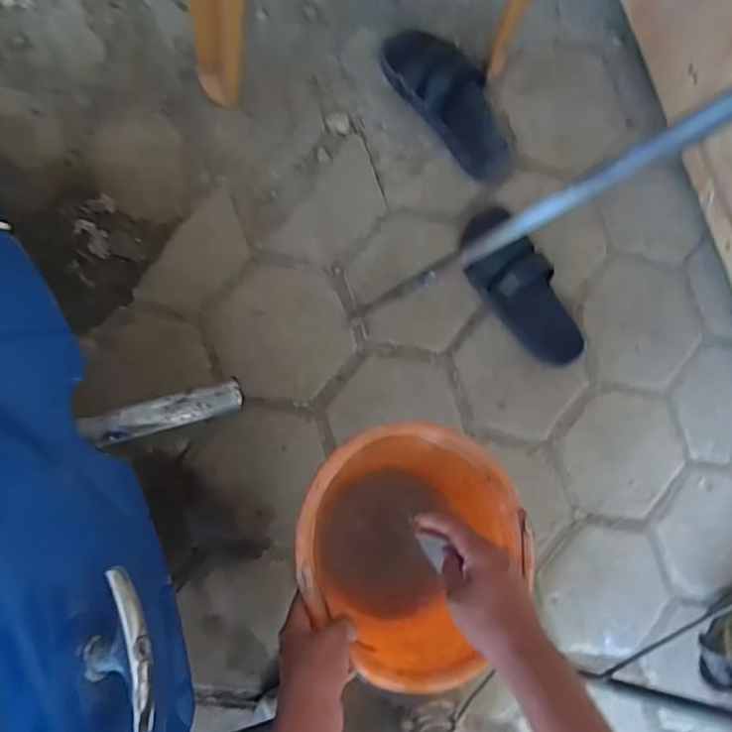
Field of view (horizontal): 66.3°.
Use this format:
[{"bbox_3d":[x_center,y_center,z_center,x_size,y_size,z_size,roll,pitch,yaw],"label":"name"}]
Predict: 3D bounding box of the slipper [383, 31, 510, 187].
[{"bbox_3d":[0.129,-0.384,0.807,0.102,0.056,0.254,-40,92,-8],"label":"slipper"}]

